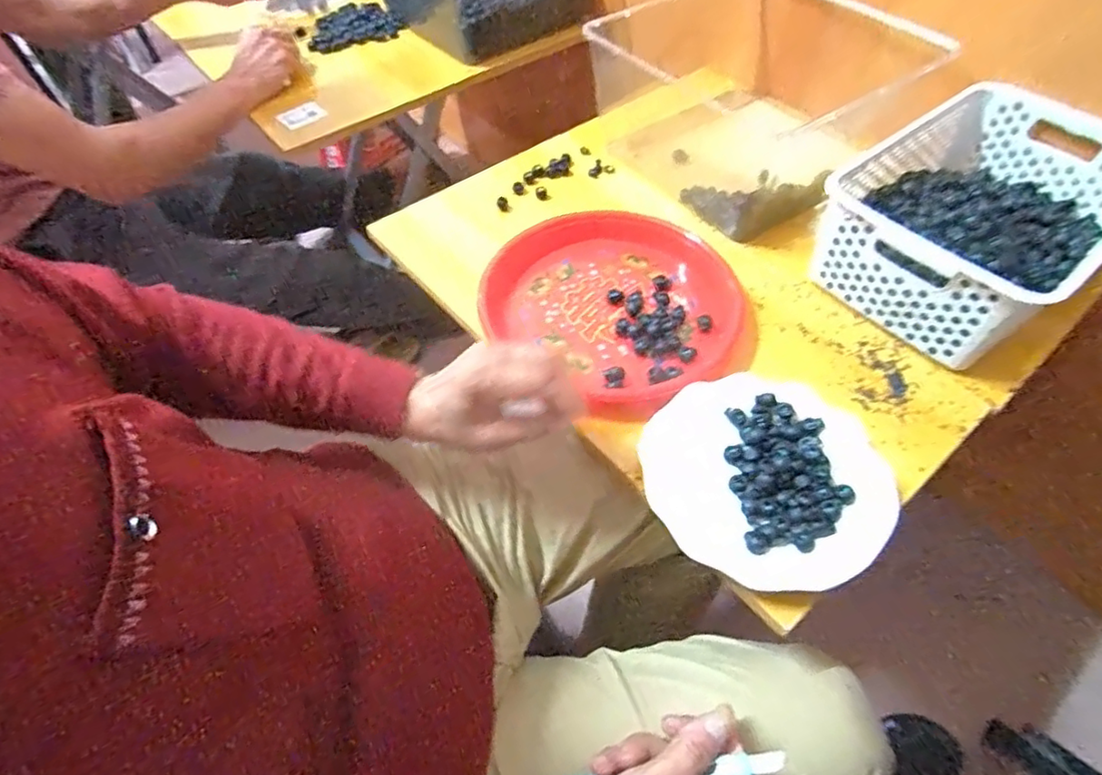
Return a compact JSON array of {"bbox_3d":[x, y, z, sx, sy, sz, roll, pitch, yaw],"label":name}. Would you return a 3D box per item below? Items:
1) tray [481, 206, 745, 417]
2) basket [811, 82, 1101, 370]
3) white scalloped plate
[{"bbox_3d":[0.065,-0.093,0.587,0.234,0.028,0.253,-1,54,1],"label":"tray"},{"bbox_3d":[0.430,-0.167,0.586,0.305,0.110,0.213,-34,60,-21],"label":"basket"},{"bbox_3d":[0.169,0.069,0.467,0.179,0.026,0.179,-1,54,1],"label":"white scalloped plate"}]

